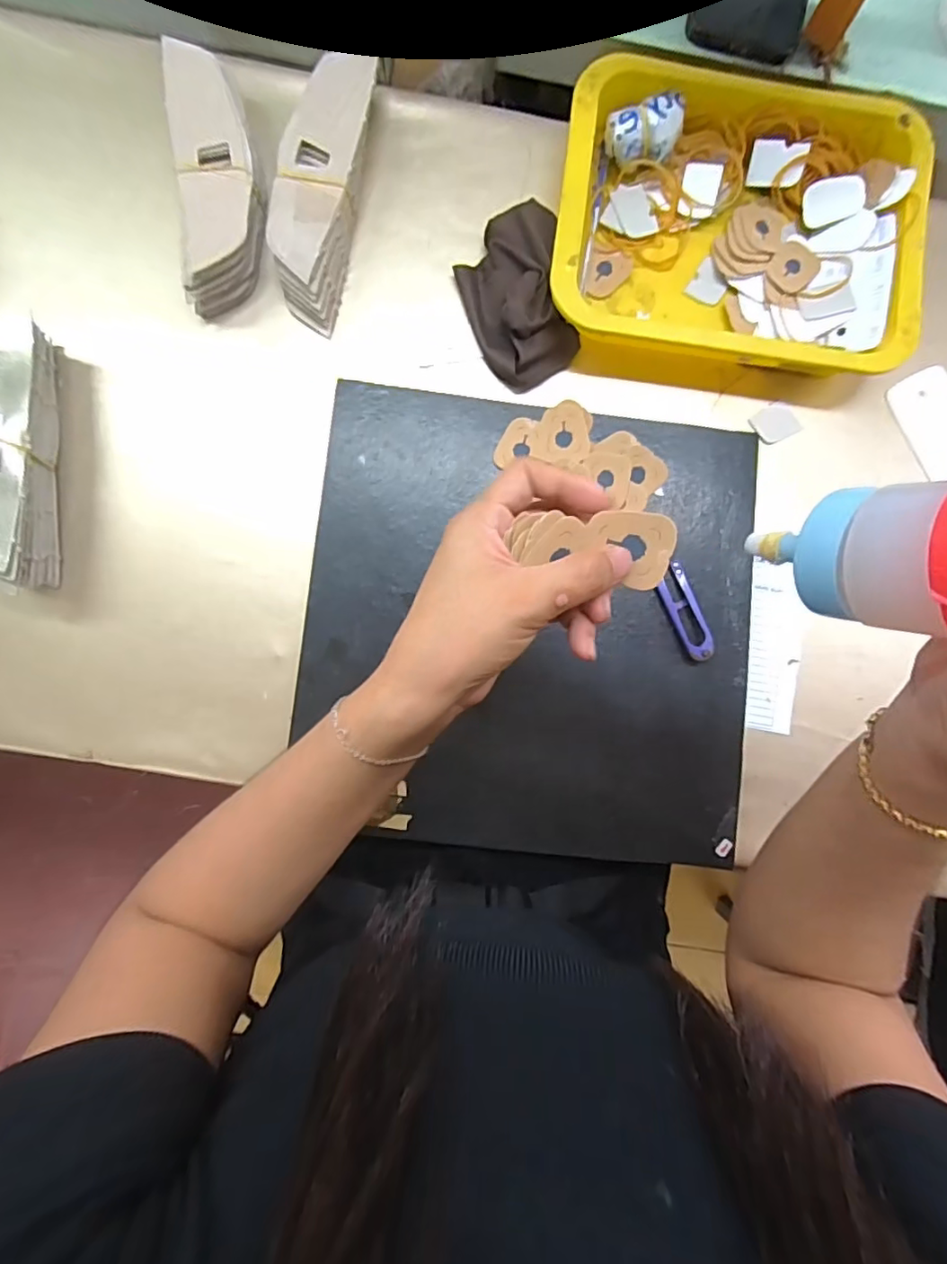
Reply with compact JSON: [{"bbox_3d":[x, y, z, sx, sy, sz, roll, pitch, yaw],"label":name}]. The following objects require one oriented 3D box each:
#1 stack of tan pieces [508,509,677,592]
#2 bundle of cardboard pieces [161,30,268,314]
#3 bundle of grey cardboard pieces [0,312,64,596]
[{"bbox_3d":[0.052,-0.038,0.244,0.071,0.014,0.031,5,87,-6],"label":"stack of tan pieces"},{"bbox_3d":[-0.178,-0.316,0.391,0.057,0.040,0.169,-5,87,-3],"label":"bundle of cardboard pieces"},{"bbox_3d":[-0.312,-0.116,0.365,0.053,0.057,0.174,2,87,-3],"label":"bundle of grey cardboard pieces"}]

